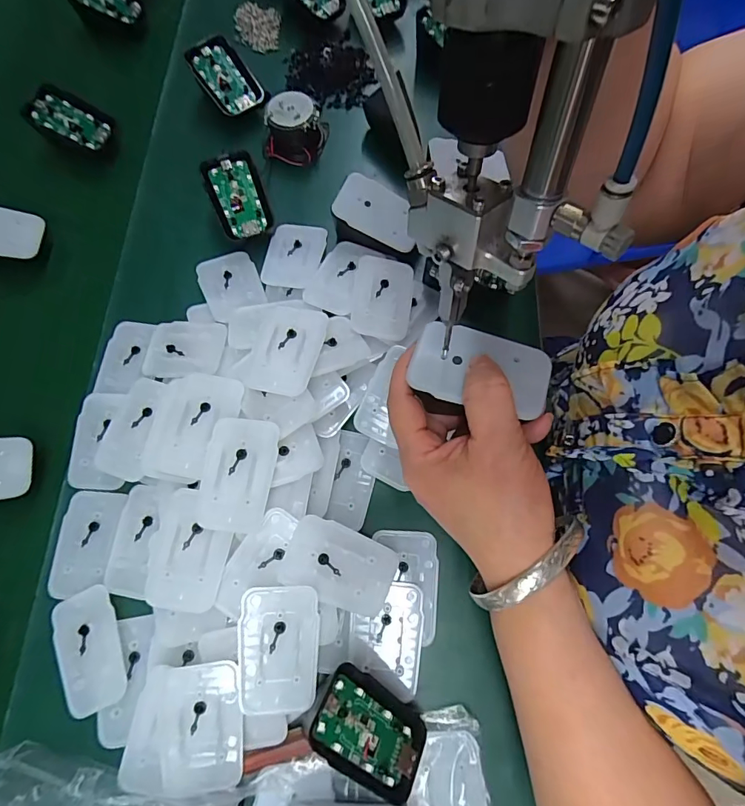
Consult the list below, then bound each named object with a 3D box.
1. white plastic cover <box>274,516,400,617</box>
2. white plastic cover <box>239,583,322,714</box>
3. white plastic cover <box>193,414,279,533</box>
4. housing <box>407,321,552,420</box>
[{"bbox_3d":[-0.020,0.102,0.283,0.069,0.005,0.044,26,75,-10],"label":"white plastic cover"},{"bbox_3d":[-0.055,0.143,0.264,0.045,0.004,0.067,3,82,-8],"label":"white plastic cover"},{"bbox_3d":[-0.086,0.045,0.287,0.044,0.008,0.069,6,74,2],"label":"white plastic cover"},{"bbox_3d":[0.056,-0.017,0.234,0.069,0.007,0.043,17,71,7],"label":"housing"}]

